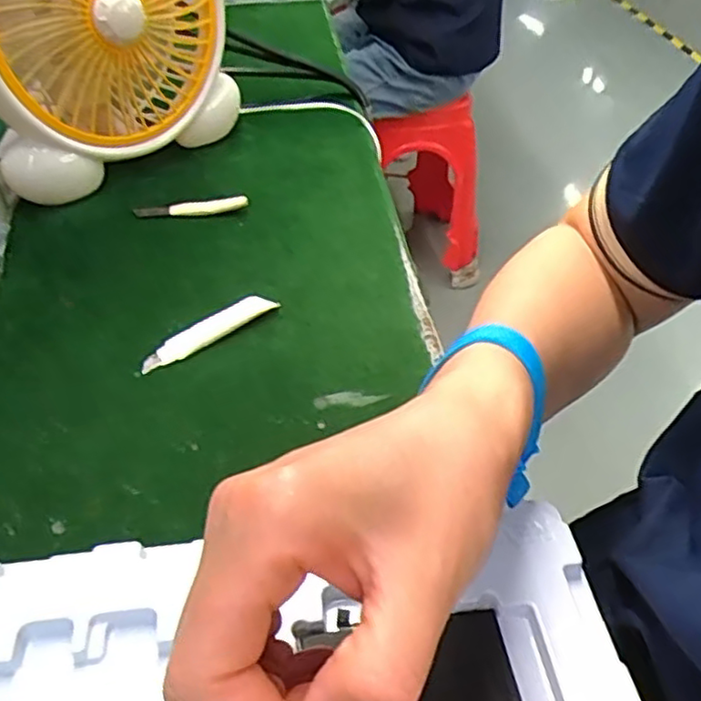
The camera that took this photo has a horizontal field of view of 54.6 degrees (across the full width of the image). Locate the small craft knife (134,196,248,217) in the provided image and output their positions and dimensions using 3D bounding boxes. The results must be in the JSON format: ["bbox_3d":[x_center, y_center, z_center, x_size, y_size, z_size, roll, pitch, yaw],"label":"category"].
[{"bbox_3d":[-0.124,-0.112,0.530,0.086,0.011,0.011,-7,43,-8],"label":"small craft knife"}]

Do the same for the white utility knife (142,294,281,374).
[{"bbox_3d":[-0.088,-0.013,0.424,0.091,0.013,0.016,-29,50,-28],"label":"white utility knife"}]

